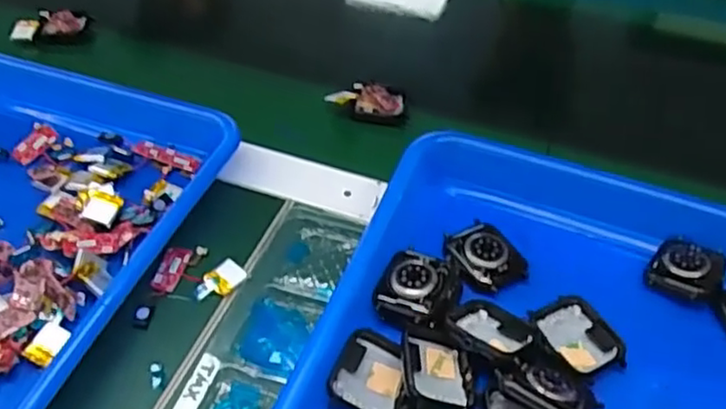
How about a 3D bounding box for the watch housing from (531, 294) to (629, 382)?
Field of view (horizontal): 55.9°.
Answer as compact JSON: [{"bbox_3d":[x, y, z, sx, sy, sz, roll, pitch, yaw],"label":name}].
[{"bbox_3d":[0.108,0.067,0.347,0.043,0.007,0.043,-20,49,-22],"label":"watch housing"}]

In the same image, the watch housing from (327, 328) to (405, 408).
[{"bbox_3d":[0.003,0.081,0.330,0.033,0.010,0.042,25,41,-4],"label":"watch housing"}]

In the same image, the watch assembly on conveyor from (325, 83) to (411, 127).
[{"bbox_3d":[0.004,-0.075,0.505,0.057,0.018,0.026,6,45,3],"label":"watch assembly on conveyor"}]

